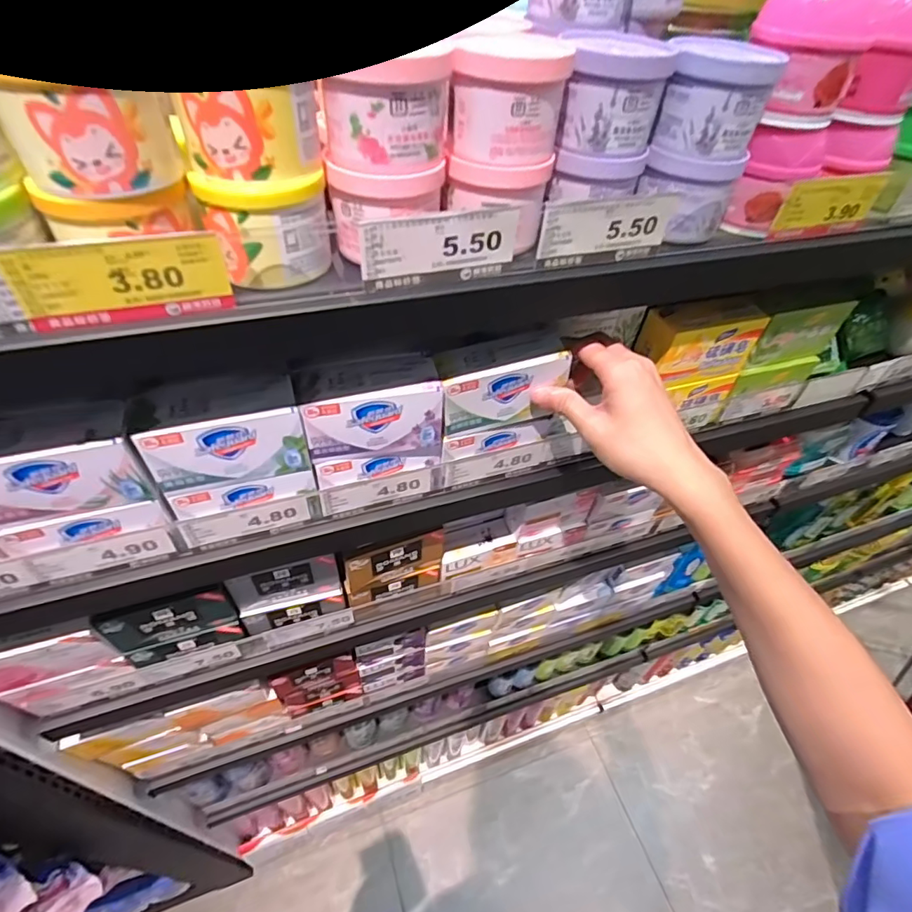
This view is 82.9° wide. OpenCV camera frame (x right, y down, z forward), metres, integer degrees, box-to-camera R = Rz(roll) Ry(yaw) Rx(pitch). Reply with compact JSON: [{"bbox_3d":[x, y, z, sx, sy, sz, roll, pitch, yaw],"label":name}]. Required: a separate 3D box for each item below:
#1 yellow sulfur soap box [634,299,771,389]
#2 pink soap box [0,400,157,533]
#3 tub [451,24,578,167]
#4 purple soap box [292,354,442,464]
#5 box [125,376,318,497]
[{"bbox_3d":[0.218,-0.100,0.459,0.105,0.060,0.037,-9,49,-13],"label":"yellow sulfur soap box"},{"bbox_3d":[-0.253,0.004,0.326,0.098,0.061,0.045,-12,50,-16],"label":"pink soap box"},{"bbox_3d":[0.029,-0.192,0.286,0.060,0.060,0.052,9,47,3],"label":"tub"},{"bbox_3d":[-0.063,-0.037,0.379,0.097,0.056,0.045,-8,49,-13],"label":"purple soap box"},{"bbox_3d":[-0.157,-0.016,0.354,0.097,0.060,0.043,-12,50,-16],"label":"box"}]

